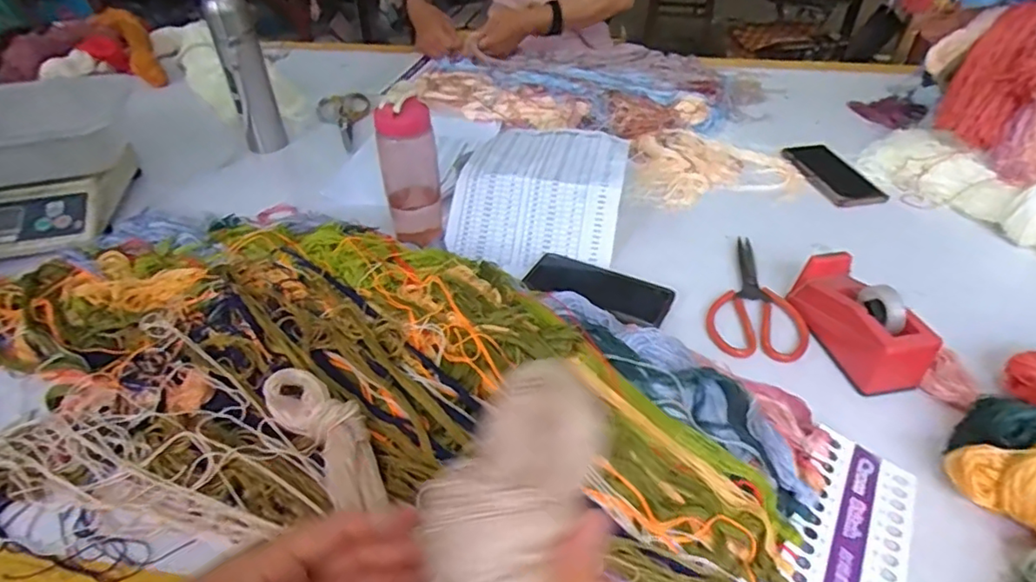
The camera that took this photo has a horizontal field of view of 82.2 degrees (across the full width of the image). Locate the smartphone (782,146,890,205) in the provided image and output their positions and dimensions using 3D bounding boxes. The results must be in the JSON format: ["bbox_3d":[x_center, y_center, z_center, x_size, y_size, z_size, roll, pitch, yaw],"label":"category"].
[{"bbox_3d":[0.464,-0.172,0.876,0.088,0.009,0.163,-7,40,-7],"label":"smartphone"}]

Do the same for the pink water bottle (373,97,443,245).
[{"bbox_3d":[-0.129,-0.140,0.722,0.064,0.187,0.064,-9,41,-9],"label":"pink water bottle"}]

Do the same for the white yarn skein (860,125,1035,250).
[{"bbox_3d":[0.615,-0.130,0.789,0.101,0.064,0.348,-16,42,-17],"label":"white yarn skein"}]

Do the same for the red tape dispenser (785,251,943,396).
[{"bbox_3d":[0.344,0.030,0.601,0.070,0.071,0.148,-6,40,-5],"label":"red tape dispenser"}]

